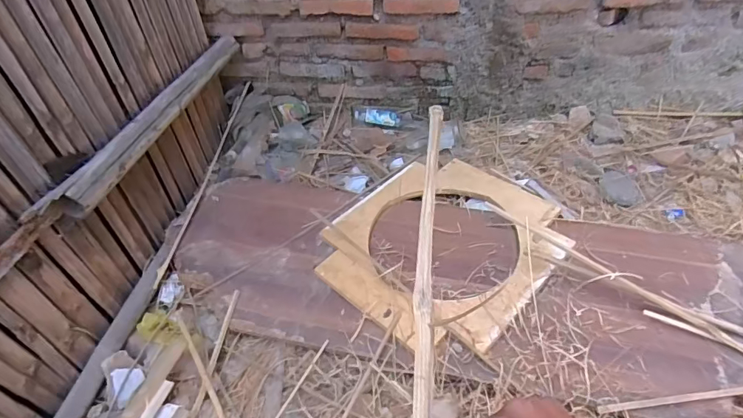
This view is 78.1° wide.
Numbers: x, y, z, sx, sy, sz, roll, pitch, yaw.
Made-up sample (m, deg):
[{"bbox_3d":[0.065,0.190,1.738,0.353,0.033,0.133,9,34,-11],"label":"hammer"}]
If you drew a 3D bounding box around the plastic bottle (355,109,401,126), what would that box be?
[{"bbox_3d":[0.016,-0.289,1.442,0.138,0.039,0.039,3,42,9],"label":"plastic bottle"}]

